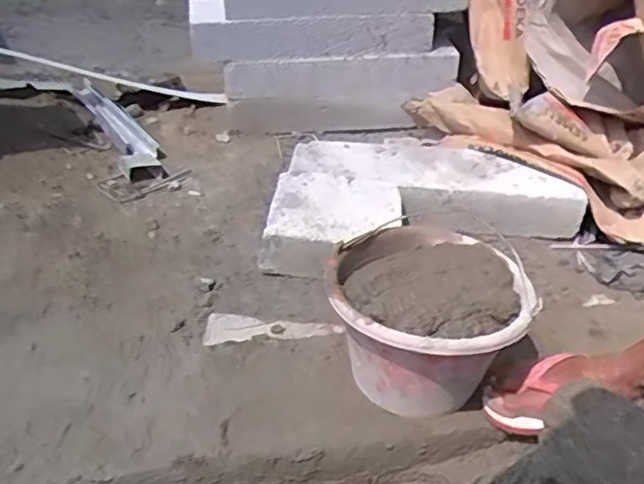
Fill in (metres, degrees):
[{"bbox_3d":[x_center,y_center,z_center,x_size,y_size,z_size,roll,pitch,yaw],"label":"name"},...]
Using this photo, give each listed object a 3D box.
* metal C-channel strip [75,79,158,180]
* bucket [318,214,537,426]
[{"bbox_3d":[-0.513,-0.294,1.691,0.111,0.072,0.477,-16,37,-26],"label":"metal C-channel strip"},{"bbox_3d":[0.125,0.107,0.848,0.231,0.154,0.226,1,33,-1],"label":"bucket"}]

